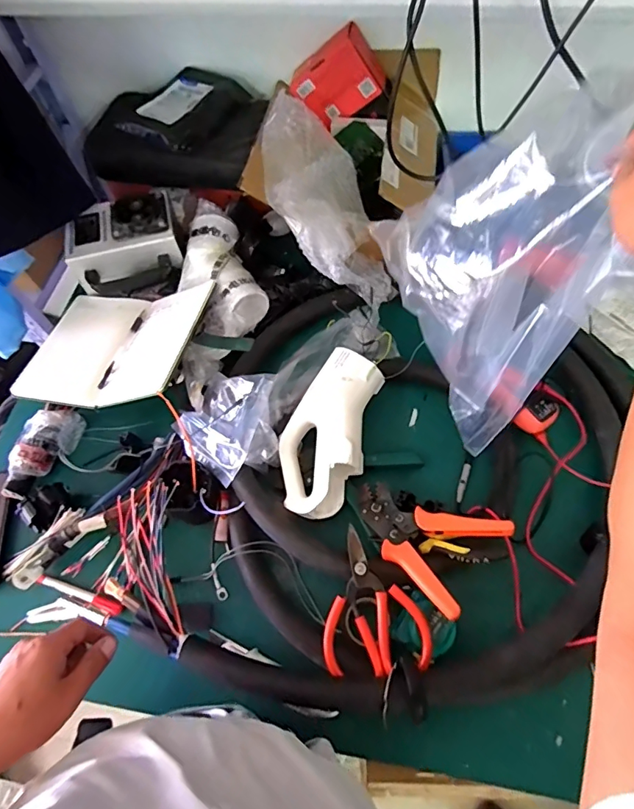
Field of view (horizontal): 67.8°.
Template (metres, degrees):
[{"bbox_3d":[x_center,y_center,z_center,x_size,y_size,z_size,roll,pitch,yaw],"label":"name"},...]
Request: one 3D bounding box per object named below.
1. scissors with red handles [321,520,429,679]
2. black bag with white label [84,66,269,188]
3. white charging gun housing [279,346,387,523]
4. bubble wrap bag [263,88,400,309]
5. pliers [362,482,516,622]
[{"bbox_3d":[0.065,0.222,0.536,0.114,0.023,0.145,-2,61,2],"label":"scissors with red handles"},{"bbox_3d":[-0.246,-0.480,0.829,0.305,0.074,0.248,0,62,3],"label":"black bag with white label"},{"bbox_3d":[0.012,0.034,0.627,0.114,0.059,0.227,15,79,11],"label":"white charging gun housing"},{"bbox_3d":[0.003,-0.312,0.724,0.139,0.111,0.348,-20,80,-8],"label":"bubble wrap bag"},{"bbox_3d":[0.123,0.149,0.570,0.171,0.033,0.128,35,69,20],"label":"pliers"}]

